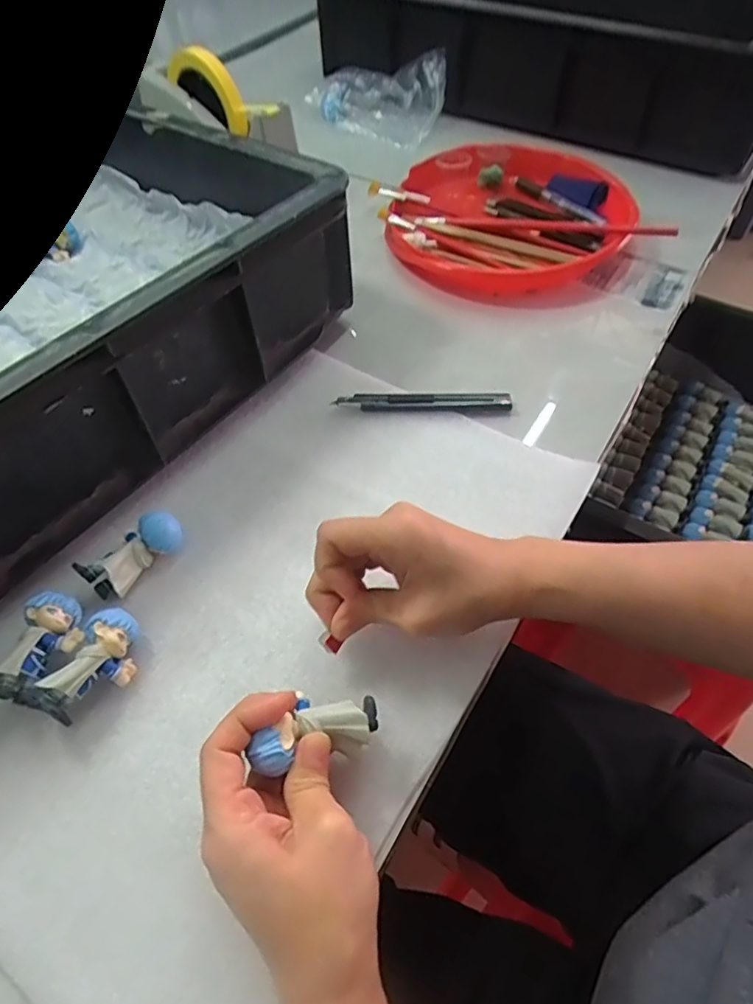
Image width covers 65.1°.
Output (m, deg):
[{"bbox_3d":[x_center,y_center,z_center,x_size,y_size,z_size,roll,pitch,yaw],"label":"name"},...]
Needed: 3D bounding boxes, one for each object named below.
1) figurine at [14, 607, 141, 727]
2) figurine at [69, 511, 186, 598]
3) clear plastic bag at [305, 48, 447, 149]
[{"bbox_3d":[-0.157,0.089,0.320,0.034,0.032,0.065,31,60,22],"label":"figurine"},{"bbox_3d":[-0.150,0.033,0.369,0.030,0.026,0.061,33,60,23],"label":"figurine"},{"bbox_3d":[-0.001,-0.522,0.759,0.172,0.065,0.107,24,57,18],"label":"clear plastic bag"}]

